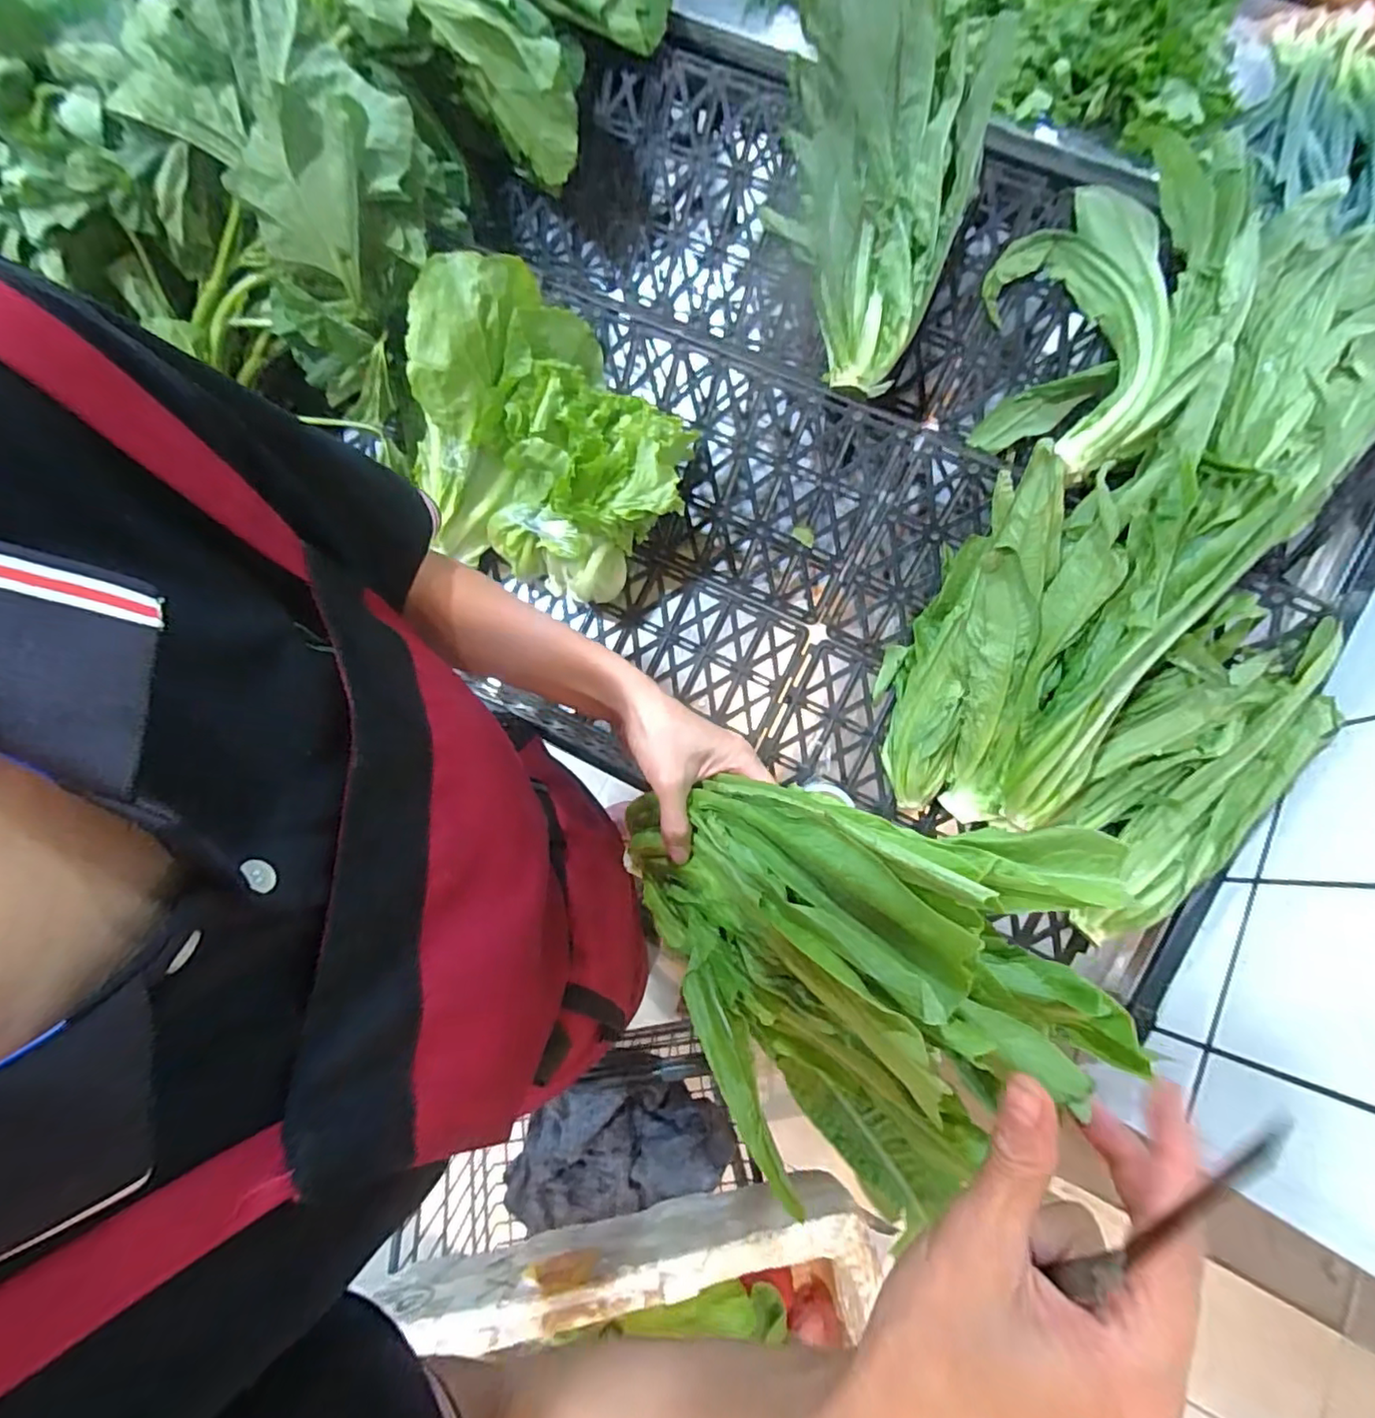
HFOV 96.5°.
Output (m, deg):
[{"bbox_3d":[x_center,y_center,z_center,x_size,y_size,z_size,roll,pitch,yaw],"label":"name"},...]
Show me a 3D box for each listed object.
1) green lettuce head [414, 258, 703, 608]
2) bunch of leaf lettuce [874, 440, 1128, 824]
[{"bbox_3d":[-0.119,-0.241,0.552,0.245,0.167,0.205,21,78,5],"label":"green lettuce head"},{"bbox_3d":[0.264,-0.055,0.550,0.111,0.097,0.310,18,112,4],"label":"bunch of leaf lettuce"}]

